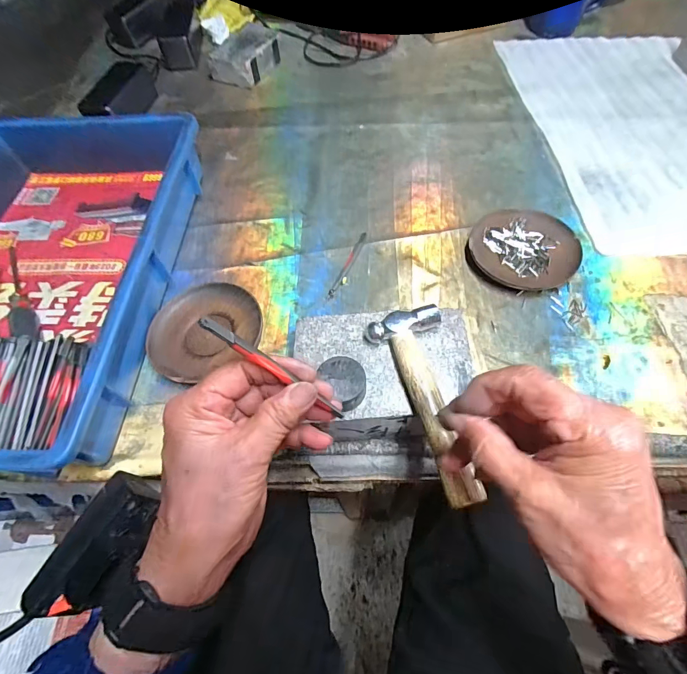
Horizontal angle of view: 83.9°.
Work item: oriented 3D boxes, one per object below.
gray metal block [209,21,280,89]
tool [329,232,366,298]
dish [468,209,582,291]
[{"bbox_3d":[-0.164,-0.481,0.653,0.089,0.046,0.121,27,65,17],"label":"gray metal block"},{"bbox_3d":[0.005,-0.085,0.436,0.007,0.004,0.099,21,63,14],"label":"tool"},{"bbox_3d":[0.201,-0.100,0.428,0.113,0.019,0.097,22,64,15],"label":"dish"}]

